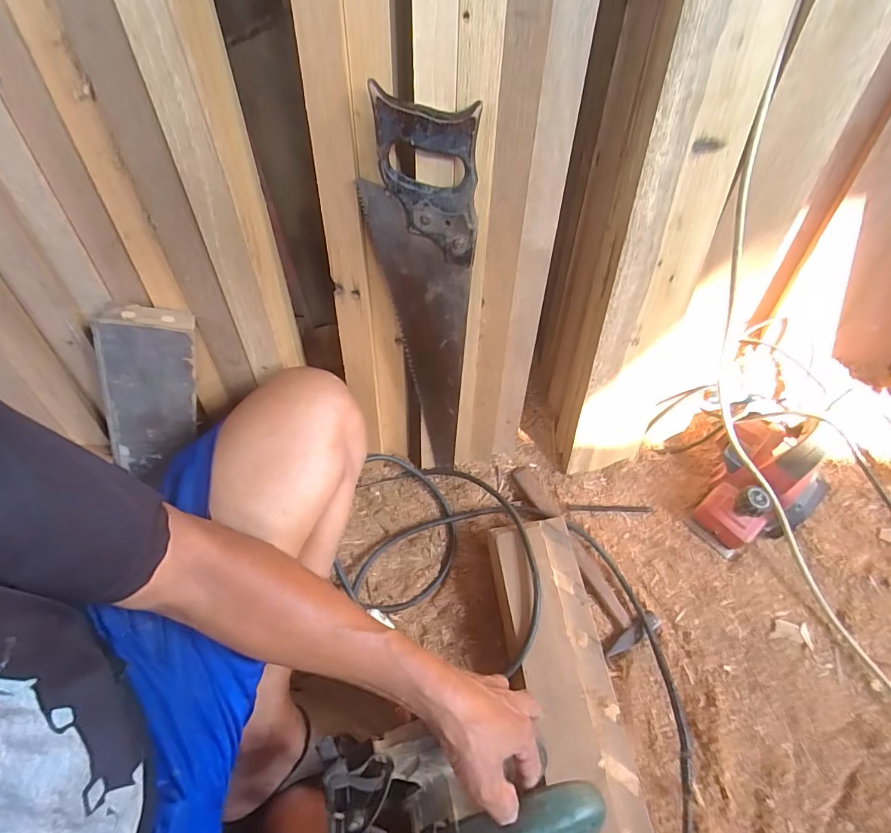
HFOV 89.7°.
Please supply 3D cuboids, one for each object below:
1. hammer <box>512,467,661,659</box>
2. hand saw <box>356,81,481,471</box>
[{"bbox_3d":[0.203,0.189,0.657,0.088,0.026,0.281,-19,65,-13],"label":"hammer"},{"bbox_3d":[-0.024,-0.097,0.532,0.104,0.458,0.017,2,46,3],"label":"hand saw"}]

